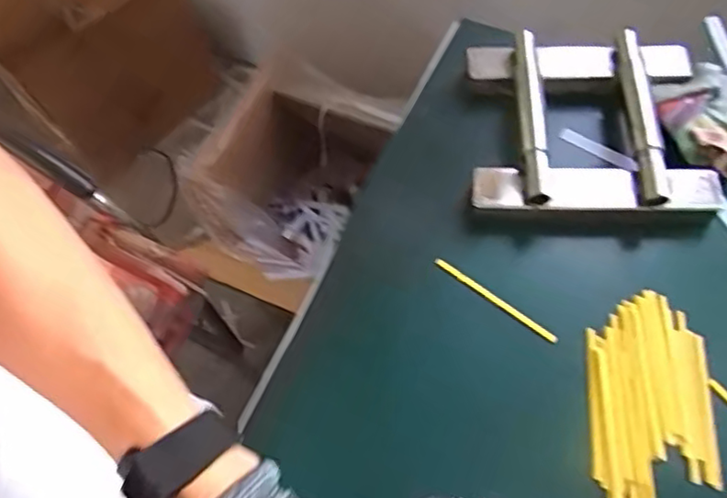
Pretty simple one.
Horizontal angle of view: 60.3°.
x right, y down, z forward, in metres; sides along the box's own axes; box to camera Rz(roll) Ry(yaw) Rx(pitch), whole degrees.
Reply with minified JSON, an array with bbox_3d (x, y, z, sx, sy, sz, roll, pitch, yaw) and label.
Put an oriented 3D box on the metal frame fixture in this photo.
[{"bbox_3d":[0.197,-0.114,0.550,0.203,0.047,0.182,1,58,5],"label":"metal frame fixture"}]

